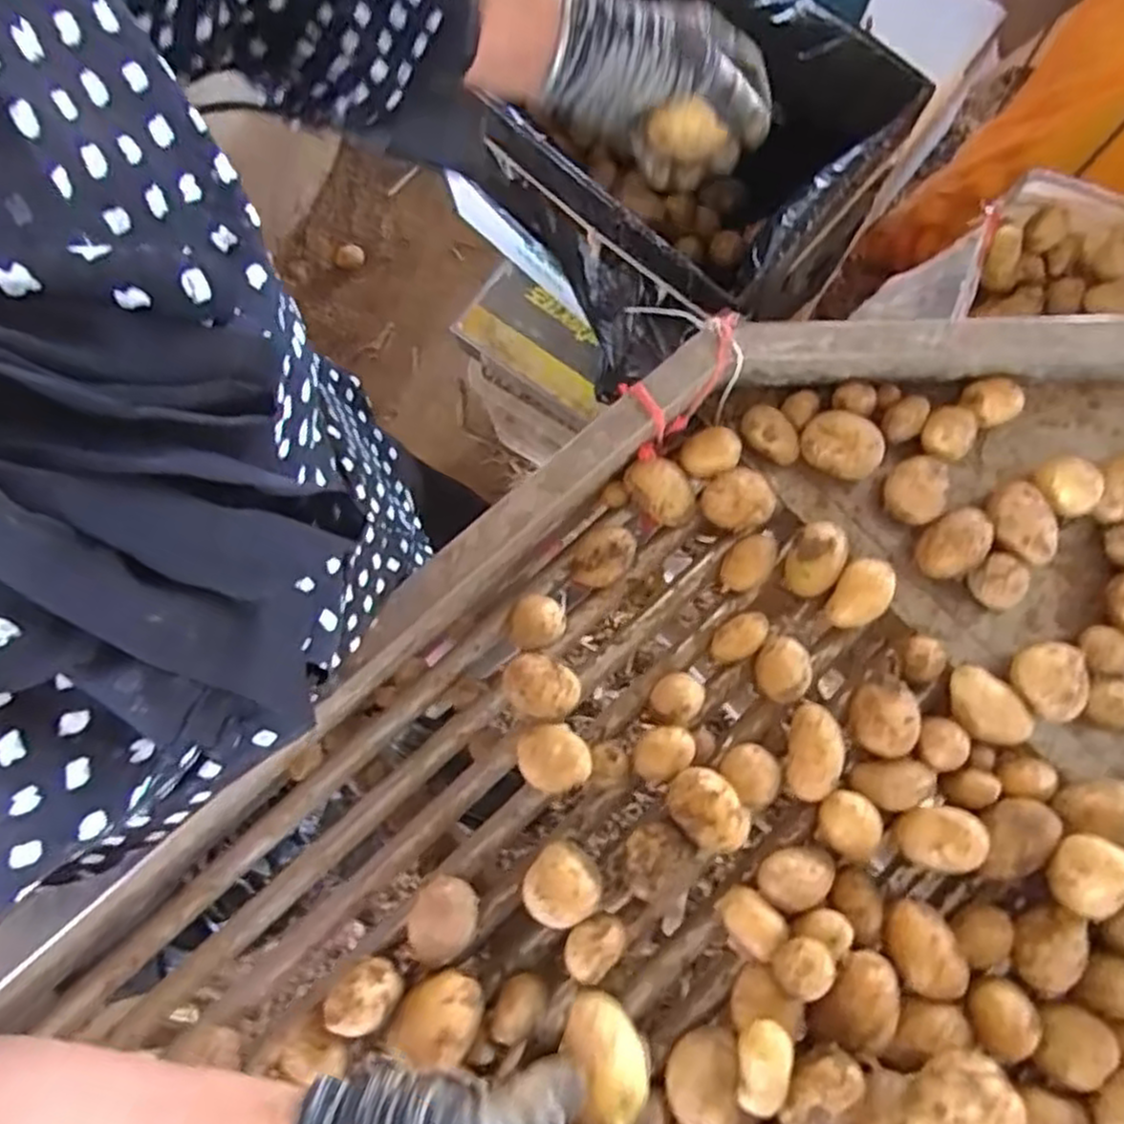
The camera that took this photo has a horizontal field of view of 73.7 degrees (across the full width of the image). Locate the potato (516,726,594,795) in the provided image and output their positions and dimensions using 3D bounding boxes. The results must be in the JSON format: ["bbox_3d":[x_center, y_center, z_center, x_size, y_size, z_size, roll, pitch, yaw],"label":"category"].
[{"bbox_3d":[-0.005,0.117,0.446,0.043,0.037,0.036,33,82,7],"label":"potato"}]

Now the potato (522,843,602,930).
[{"bbox_3d":[0.000,0.187,0.435,0.041,0.040,0.041,0,80,2],"label":"potato"}]

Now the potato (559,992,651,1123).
[{"bbox_3d":[0.015,0.224,0.335,0.038,0.033,0.047,-2,43,-40],"label":"potato"}]

